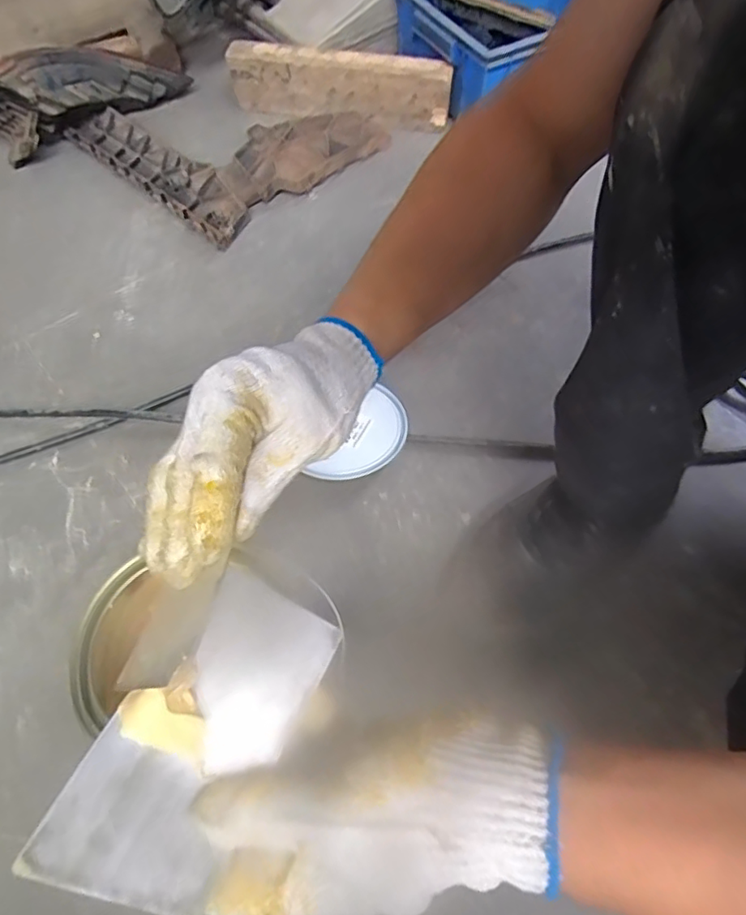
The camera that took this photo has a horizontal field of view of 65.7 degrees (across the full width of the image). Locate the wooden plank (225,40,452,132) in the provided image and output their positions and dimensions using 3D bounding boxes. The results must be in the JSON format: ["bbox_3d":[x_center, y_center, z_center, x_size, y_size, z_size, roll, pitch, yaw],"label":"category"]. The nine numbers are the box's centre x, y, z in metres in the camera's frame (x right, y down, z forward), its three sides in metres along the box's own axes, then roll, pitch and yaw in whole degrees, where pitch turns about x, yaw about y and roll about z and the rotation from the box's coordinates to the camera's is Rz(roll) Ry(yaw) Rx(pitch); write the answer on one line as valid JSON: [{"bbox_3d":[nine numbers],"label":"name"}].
[{"bbox_3d":[-0.057,-0.598,0.940,0.363,0.101,0.051,10,61,7],"label":"wooden plank"}]

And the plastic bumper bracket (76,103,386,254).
[{"bbox_3d":[-0.236,-0.527,0.938,0.400,0.036,0.348,40,69,21],"label":"plastic bumper bracket"}]

